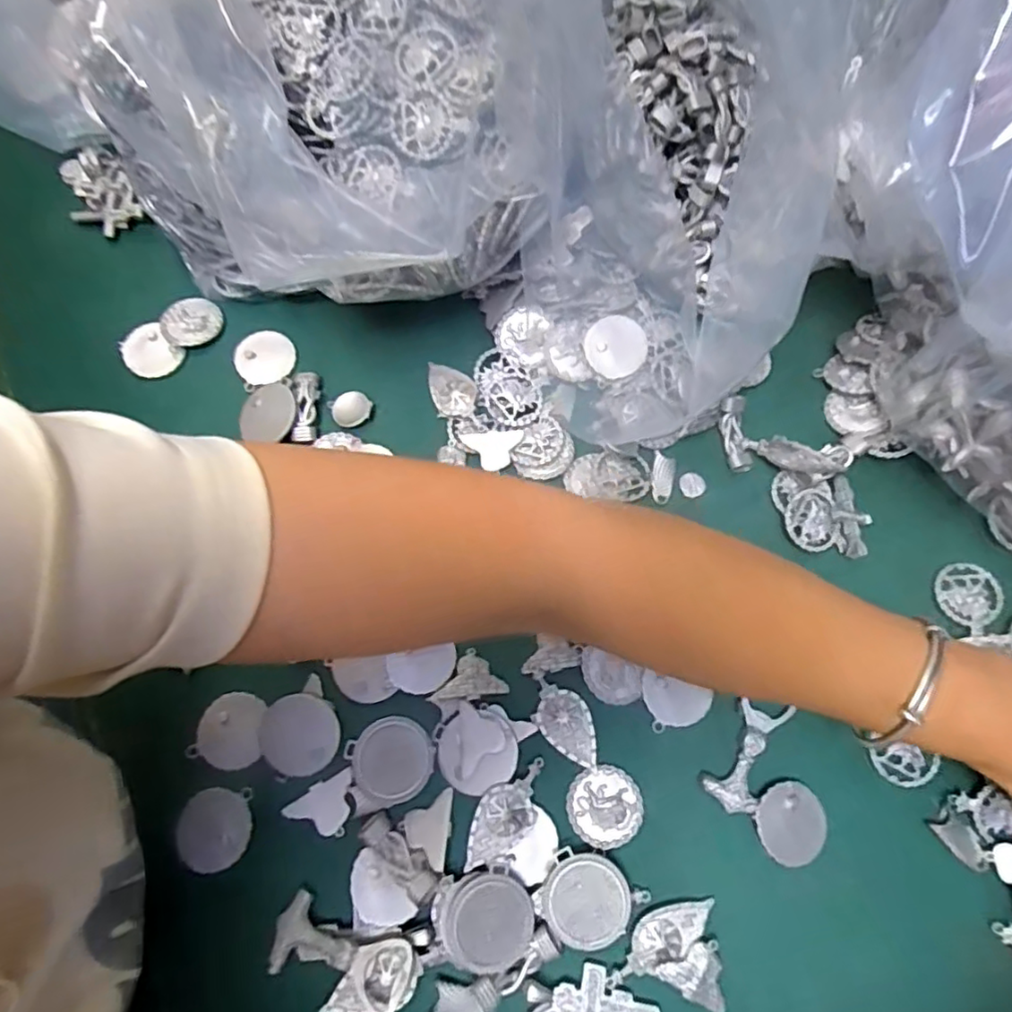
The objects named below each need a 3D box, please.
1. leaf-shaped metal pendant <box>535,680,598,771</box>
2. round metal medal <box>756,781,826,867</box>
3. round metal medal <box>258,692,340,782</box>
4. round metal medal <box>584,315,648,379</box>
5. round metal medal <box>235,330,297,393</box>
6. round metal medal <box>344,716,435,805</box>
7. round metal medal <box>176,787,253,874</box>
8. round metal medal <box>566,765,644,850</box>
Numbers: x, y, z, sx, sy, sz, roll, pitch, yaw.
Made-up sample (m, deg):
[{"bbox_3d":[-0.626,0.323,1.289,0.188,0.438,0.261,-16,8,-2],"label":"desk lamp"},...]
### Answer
[{"bbox_3d":[0.031,0.114,0.320,0.027,0.004,0.045,-17,74,-3],"label":"leaf-shaped metal pendant"},{"bbox_3d":[0.142,0.157,0.304,0.035,0.004,0.036,2,75,-9],"label":"round metal medal"},{"bbox_3d":[-0.108,0.119,0.320,0.039,0.006,0.039,-1,74,2],"label":"round metal medal"},{"bbox_3d":[0.067,-0.096,0.368,0.038,0.005,0.035,-25,75,-5],"label":"round metal medal"},{"bbox_3d":[-0.154,-0.095,0.392,0.036,0.005,0.036,-1,74,2],"label":"round metal medal"},{"bbox_3d":[-0.059,0.130,0.315,0.040,0.004,0.040,-1,74,2],"label":"round metal medal"},{"bbox_3d":[-0.145,0.161,0.305,0.033,0.004,0.037,4,74,-11],"label":"round metal medal"},{"bbox_3d":[0.050,0.152,0.310,0.037,0.004,0.036,-1,74,2],"label":"round metal medal"}]

